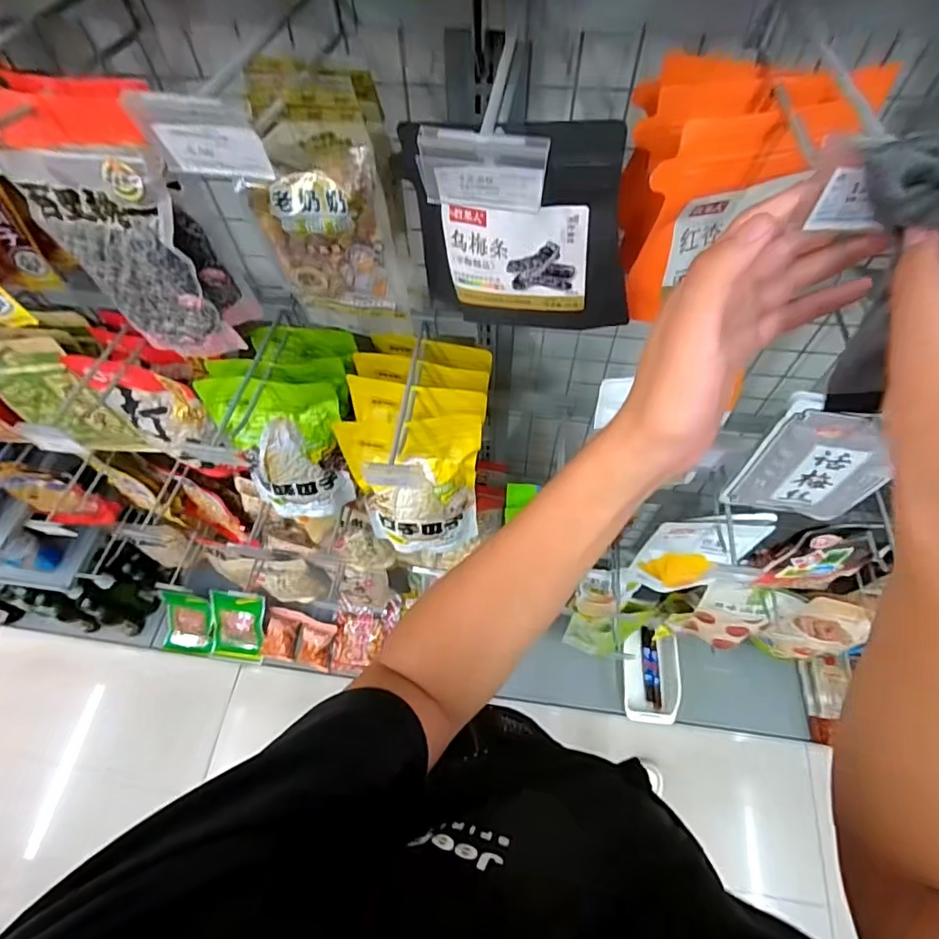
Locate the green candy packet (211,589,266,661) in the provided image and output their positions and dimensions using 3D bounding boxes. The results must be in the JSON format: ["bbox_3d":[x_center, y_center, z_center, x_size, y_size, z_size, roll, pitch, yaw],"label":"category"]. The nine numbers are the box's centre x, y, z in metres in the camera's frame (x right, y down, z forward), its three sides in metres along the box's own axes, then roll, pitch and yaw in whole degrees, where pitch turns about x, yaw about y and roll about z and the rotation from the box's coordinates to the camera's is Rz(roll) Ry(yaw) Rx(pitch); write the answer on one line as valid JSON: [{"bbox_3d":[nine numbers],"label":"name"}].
[{"bbox_3d":[-0.627,0.425,1.433,0.140,0.243,0.027,7,22,0],"label":"green candy packet"}]

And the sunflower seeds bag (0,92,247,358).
[{"bbox_3d":[-0.285,-0.184,0.438,0.131,0.210,0.025,12,55,5],"label":"sunflower seeds bag"}]

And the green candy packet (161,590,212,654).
[{"bbox_3d":[-0.784,0.432,1.475,0.156,0.030,0.188,7,104,8],"label":"green candy packet"}]

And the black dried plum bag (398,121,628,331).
[{"bbox_3d":[0.035,-0.164,0.372,0.159,0.147,0.026,16,64,10],"label":"black dried plum bag"}]

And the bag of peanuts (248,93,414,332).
[{"bbox_3d":[-0.111,-0.185,0.422,0.102,0.198,0.024,5,63,5],"label":"bag of peanuts"}]

